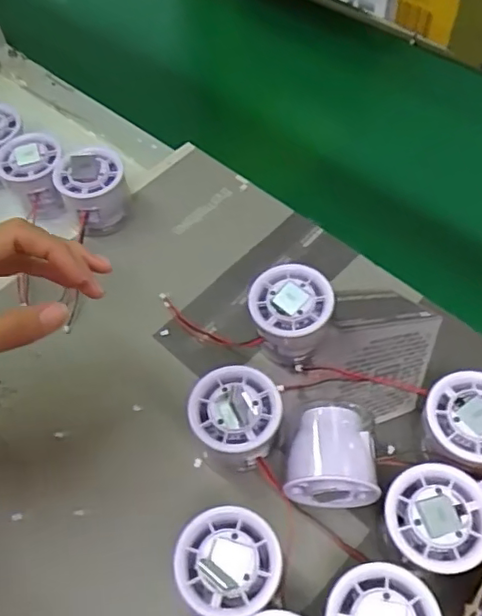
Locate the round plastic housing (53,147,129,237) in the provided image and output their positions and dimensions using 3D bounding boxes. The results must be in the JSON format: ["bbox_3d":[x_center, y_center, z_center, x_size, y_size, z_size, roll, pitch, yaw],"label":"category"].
[{"bbox_3d":[-0.128,-0.102,0.527,0.057,0.064,0.062,-18,57,-9],"label":"round plastic housing"}]

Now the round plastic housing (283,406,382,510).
[{"bbox_3d":[0.056,0.098,0.389,0.054,0.059,0.052,-1,56,2],"label":"round plastic housing"}]

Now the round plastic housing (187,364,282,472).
[{"bbox_3d":[-0.003,0.079,0.409,0.057,0.059,0.060,-1,56,2],"label":"round plastic housing"}]

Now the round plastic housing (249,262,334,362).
[{"bbox_3d":[0.037,0.005,0.447,0.056,0.056,0.054,-1,56,2],"label":"round plastic housing"}]

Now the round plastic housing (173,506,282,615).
[{"bbox_3d":[-0.006,0.156,0.354,0.057,0.058,0.062,-16,57,-8],"label":"round plastic housing"}]

